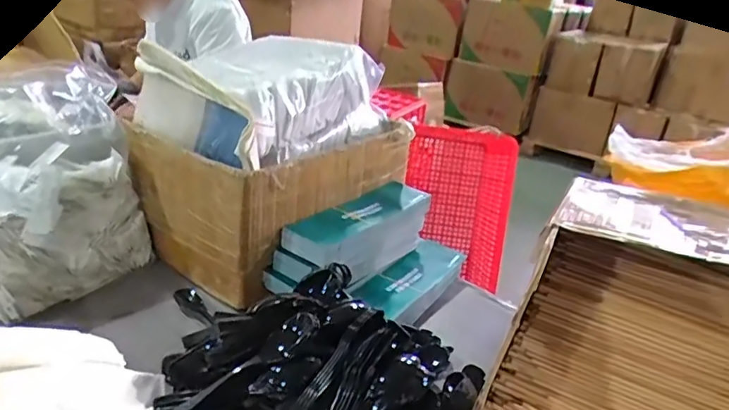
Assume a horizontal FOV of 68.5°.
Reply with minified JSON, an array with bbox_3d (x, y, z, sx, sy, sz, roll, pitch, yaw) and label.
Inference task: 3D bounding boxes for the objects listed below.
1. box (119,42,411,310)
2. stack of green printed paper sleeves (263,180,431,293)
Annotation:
[{"bbox_3d":[-0.136,-0.092,0.895,0.256,0.304,0.400,24,30,32],"label":"box"},{"bbox_3d":[-0.013,0.050,0.856,0.111,0.091,0.301,21,29,28],"label":"stack of green printed paper sleeves"}]

